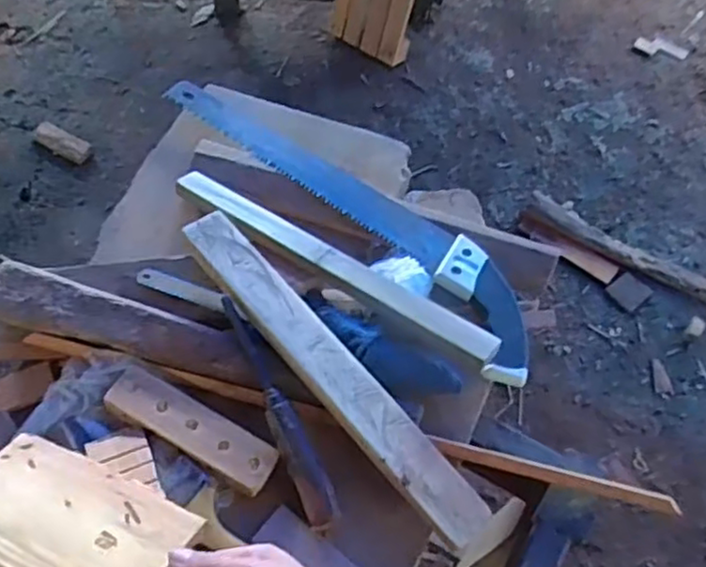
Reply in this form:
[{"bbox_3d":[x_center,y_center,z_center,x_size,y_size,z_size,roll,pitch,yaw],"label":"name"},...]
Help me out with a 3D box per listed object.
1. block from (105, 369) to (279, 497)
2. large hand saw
[{"bbox_3d":[-0.145,0.132,0.626,0.160,0.026,0.047,25,63,12],"label":"block"},{"bbox_3d":[-0.001,-0.091,0.759,0.097,0.025,0.515,-39,69,-20],"label":"large hand saw"}]

